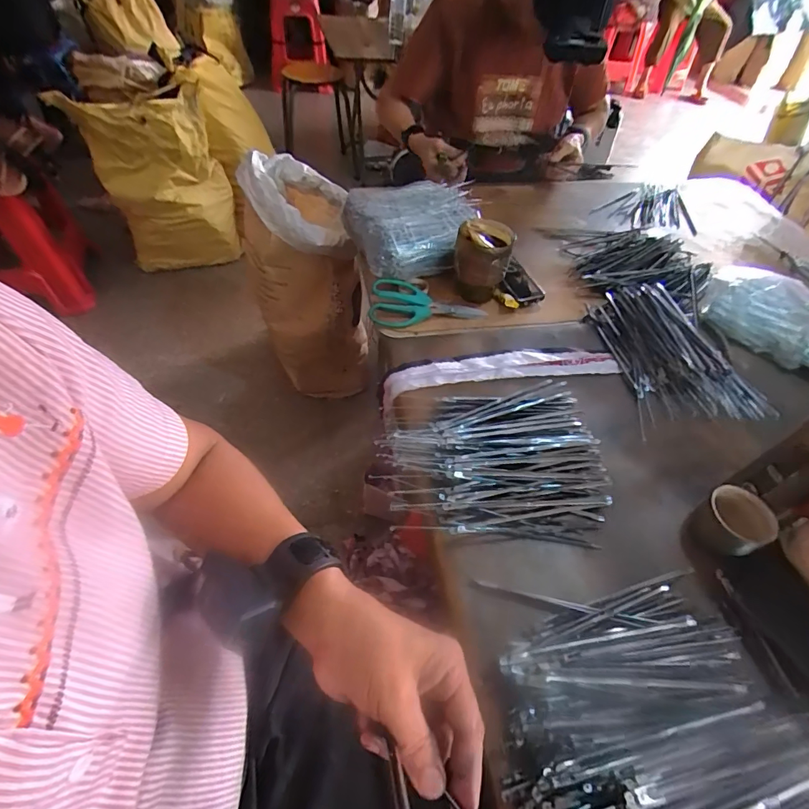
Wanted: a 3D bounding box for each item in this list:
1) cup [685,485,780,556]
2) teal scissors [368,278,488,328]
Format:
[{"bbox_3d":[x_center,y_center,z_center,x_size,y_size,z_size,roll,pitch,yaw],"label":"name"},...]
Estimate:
[{"bbox_3d":[0.347,0.126,0.464,0.066,0.040,0.059,-26,58,-23],"label":"cup"},{"bbox_3d":[0.036,-0.164,0.699,0.179,0.024,0.085,-1,52,-5],"label":"teal scissors"}]

